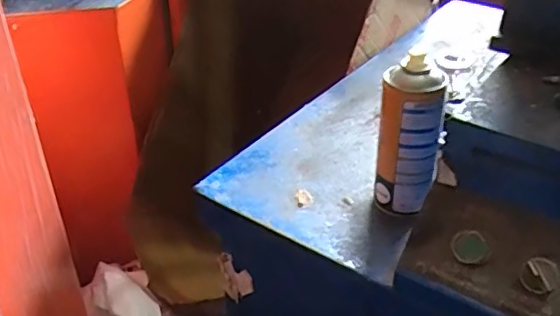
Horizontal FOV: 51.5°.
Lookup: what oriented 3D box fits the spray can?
[{"bbox_3d":[0.138,-0.013,0.618,0.049,0.187,0.052,0,36,0],"label":"spray can"}]

